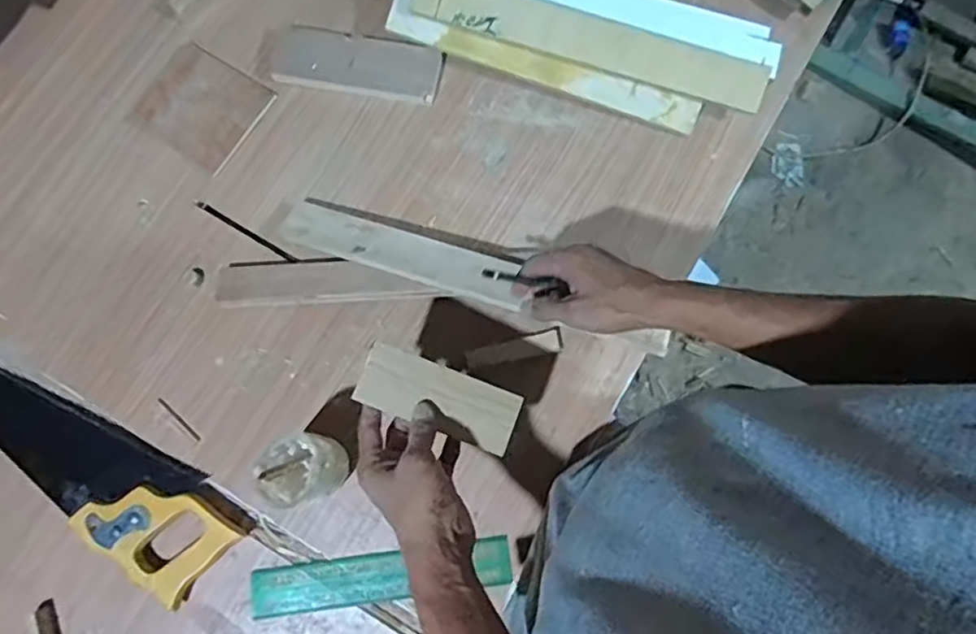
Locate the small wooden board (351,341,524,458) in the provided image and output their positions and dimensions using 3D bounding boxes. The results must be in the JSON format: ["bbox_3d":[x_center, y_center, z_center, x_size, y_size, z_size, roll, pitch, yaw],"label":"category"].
[{"bbox_3d":[-0.041,0.069,0.545,0.135,0.007,0.054,22,79,-3],"label":"small wooden board"}]

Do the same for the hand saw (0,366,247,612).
[{"bbox_3d":[-0.427,0.125,0.647,0.393,0.022,0.103,37,80,6],"label":"hand saw"}]

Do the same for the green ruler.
[{"bbox_3d":[-0.105,0.258,0.634,0.254,0.008,0.046,-7,76,0],"label":"green ruler"}]

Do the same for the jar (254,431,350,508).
[{"bbox_3d":[-0.170,0.142,0.604,0.063,0.112,0.063,0,79,-1],"label":"jar"}]

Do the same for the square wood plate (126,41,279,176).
[{"bbox_3d":[-0.330,-0.244,0.731,0.128,0.014,0.117,33,80,5],"label":"square wood plate"}]

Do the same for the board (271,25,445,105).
[{"bbox_3d":[-0.149,-0.290,0.730,0.187,0.018,0.067,11,79,1],"label":"board"}]

